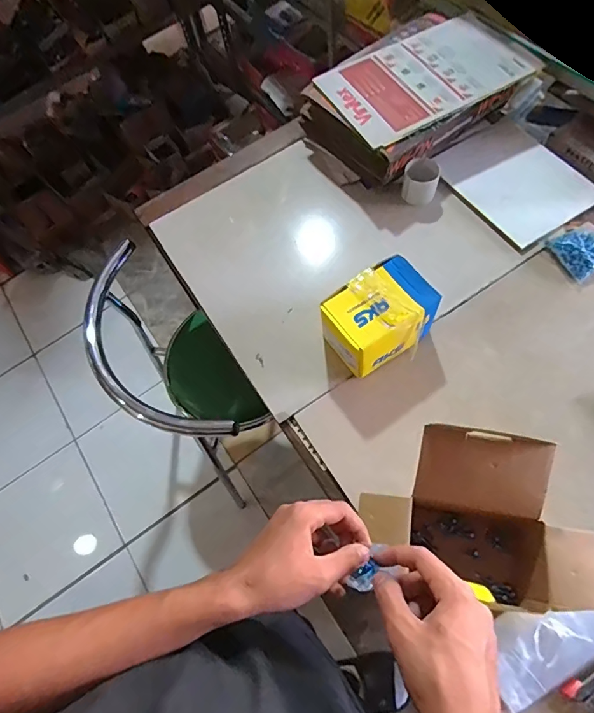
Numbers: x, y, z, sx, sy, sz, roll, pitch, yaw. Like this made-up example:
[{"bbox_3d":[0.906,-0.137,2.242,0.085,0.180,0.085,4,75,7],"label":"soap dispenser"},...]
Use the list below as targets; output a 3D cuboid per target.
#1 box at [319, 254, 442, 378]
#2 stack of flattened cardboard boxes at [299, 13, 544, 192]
[{"bbox_3d":[0.120,-0.055,0.657,0.144,0.102,0.104,-34,67,-8],"label":"box"},{"bbox_3d":[0.221,-0.490,0.846,0.381,0.120,0.250,-35,67,-8],"label":"stack of flattened cardboard boxes"}]

